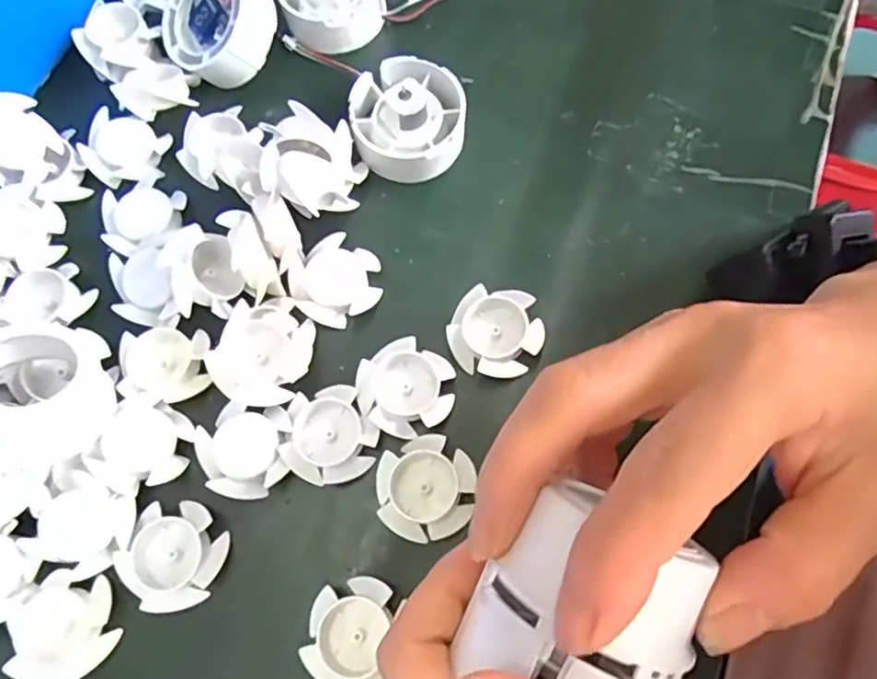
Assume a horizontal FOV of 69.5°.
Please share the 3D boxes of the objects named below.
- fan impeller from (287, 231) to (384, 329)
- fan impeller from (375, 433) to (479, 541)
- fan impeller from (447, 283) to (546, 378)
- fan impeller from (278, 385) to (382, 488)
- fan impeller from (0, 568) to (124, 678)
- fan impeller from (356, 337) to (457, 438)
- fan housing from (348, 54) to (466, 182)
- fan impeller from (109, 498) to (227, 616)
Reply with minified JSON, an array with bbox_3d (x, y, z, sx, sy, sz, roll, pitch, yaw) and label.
[{"bbox_3d":[-0.047,-0.026,0.289,0.039,0.013,0.037,-1,72,2],"label":"fan impeller"},{"bbox_3d":[-0.005,0.060,0.255,0.039,0.012,0.039,-1,72,2],"label":"fan impeller"},{"bbox_3d":[0.026,-0.004,0.276,0.039,0.013,0.038,-1,72,2],"label":"fan impeller"},{"bbox_3d":[-0.045,0.040,0.264,0.039,0.009,0.038,-1,72,2],"label":"fan impeller"},{"bbox_3d":[-0.146,0.111,0.246,0.039,0.010,0.039,-1,72,2],"label":"fan impeller"},{"bbox_3d":[-0.013,0.021,0.270,0.039,0.014,0.038,-1,72,2],"label":"fan impeller"},{"bbox_3d":[-0.014,-0.104,0.302,0.052,0.032,0.063,-13,72,-2],"label":"fan housing"},{"bbox_3d":[-0.107,0.086,0.254,0.037,0.012,0.039,24,74,10],"label":"fan impeller"}]

